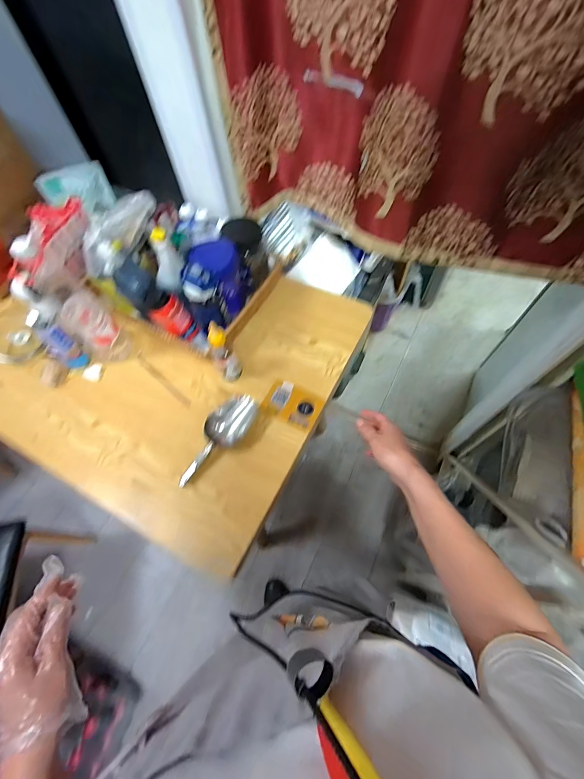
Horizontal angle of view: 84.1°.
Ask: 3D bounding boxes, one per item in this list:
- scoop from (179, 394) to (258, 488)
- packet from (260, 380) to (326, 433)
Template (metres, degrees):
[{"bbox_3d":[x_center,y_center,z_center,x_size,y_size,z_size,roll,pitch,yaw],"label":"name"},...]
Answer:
[{"bbox_3d":[-0.154,0.101,0.669,0.074,0.038,0.215,33,70,18],"label":"scoop"},{"bbox_3d":[0.001,0.035,0.717,0.127,0.008,0.084,25,68,15],"label":"packet"}]

